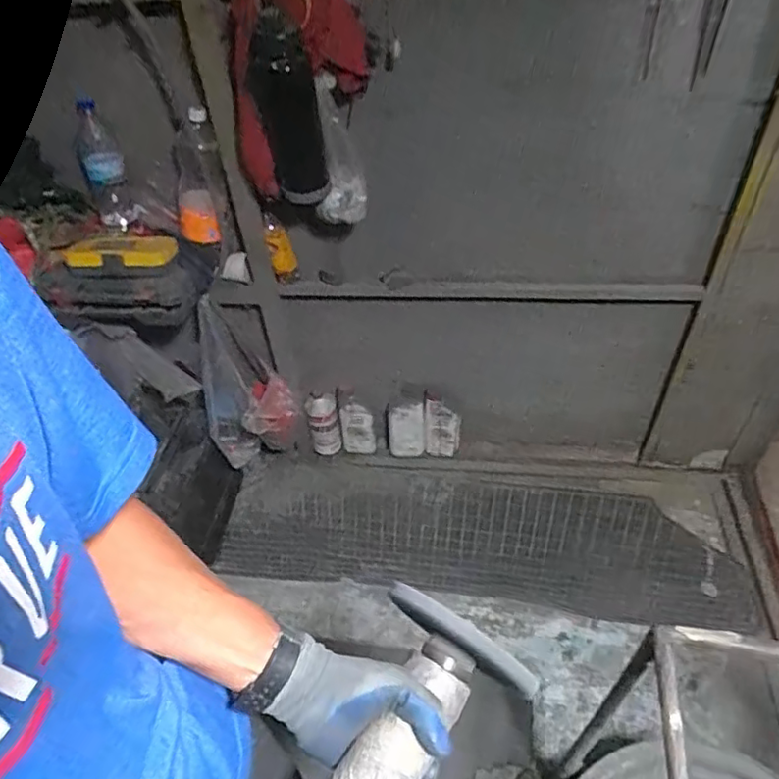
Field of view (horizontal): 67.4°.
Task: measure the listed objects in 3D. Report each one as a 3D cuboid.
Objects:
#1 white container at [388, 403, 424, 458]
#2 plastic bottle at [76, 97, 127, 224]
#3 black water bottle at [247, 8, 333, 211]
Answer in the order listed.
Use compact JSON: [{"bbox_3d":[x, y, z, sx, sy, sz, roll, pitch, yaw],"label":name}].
[{"bbox_3d":[0.049,0.119,1.632,0.100,0.215,0.038,5,44,9],"label":"white container"},{"bbox_3d":[-0.578,-0.468,1.199,0.084,0.228,0.066,-2,25,2],"label":"plastic bottle"},{"bbox_3d":[-0.174,-0.467,0.994,0.097,0.280,0.090,-15,45,-12],"label":"black water bottle"}]

